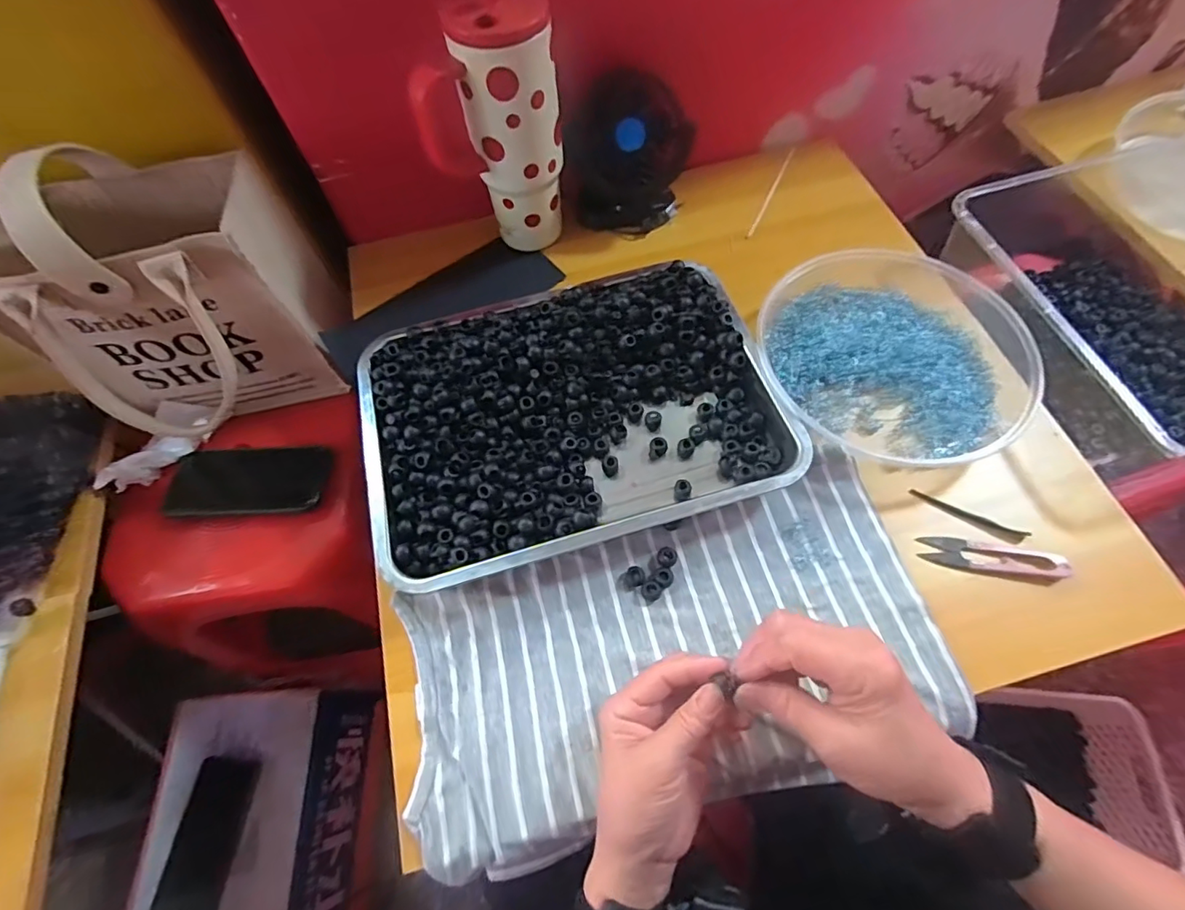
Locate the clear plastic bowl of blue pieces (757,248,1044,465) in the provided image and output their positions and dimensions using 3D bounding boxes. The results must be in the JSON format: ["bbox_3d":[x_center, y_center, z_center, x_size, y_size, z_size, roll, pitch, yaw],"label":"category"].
[{"bbox_3d":[0.265,-0.096,0.479,0.221,0.035,0.208,11,65,8],"label":"clear plastic bowl of blue pieces"}]

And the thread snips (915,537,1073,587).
[{"bbox_3d":[0.314,0.080,0.421,0.102,0.009,0.026,10,65,8],"label":"thread snips"}]

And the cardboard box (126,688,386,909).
[{"bbox_3d":[-0.437,0.499,0.718,0.210,0.164,0.324,-6,64,0],"label":"cardboard box"}]

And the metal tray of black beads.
[{"bbox_3d":[-0.021,-0.038,0.466,0.335,0.051,0.241,-17,64,-5],"label":"metal tray of black beads"}]

